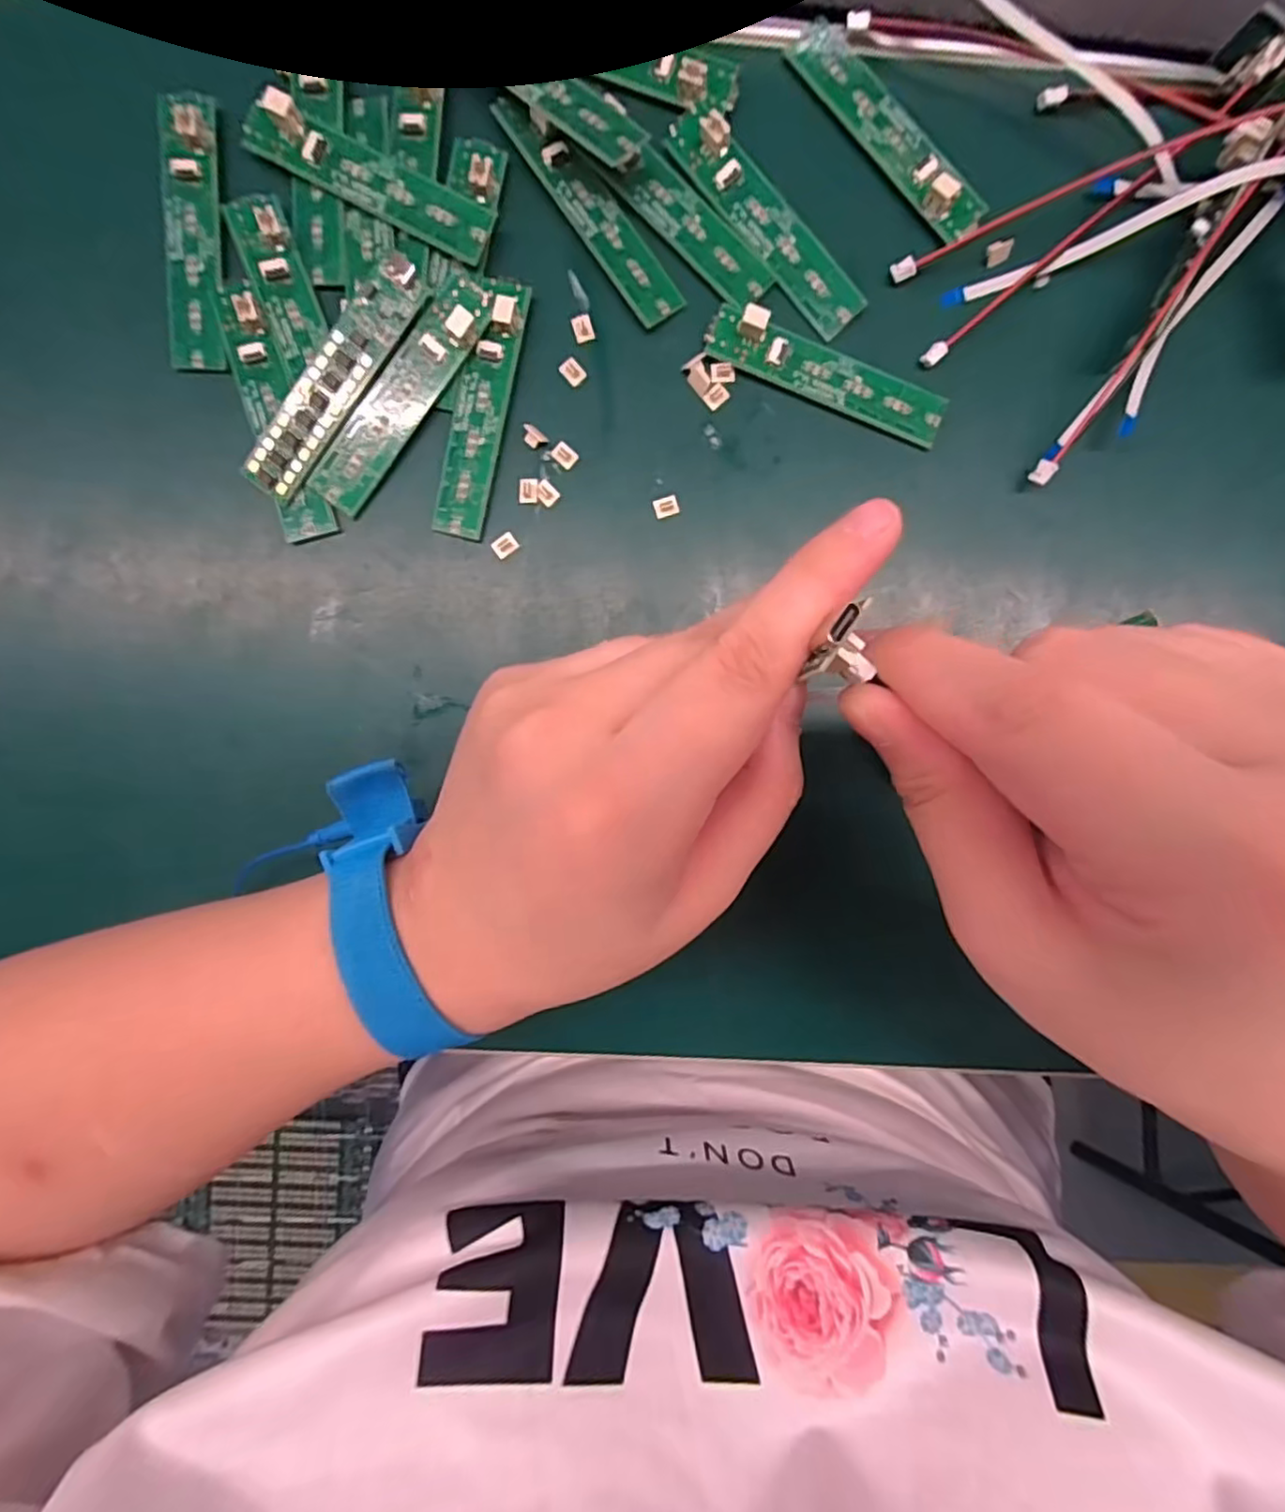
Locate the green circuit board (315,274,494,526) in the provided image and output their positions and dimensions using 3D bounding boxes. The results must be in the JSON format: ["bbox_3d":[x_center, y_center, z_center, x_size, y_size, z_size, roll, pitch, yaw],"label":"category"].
[{"bbox_3d":[-0.078,-0.118,0.208,0.019,0.009,0.084,35,98,-18],"label":"green circuit board"}]

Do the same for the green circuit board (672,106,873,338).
[{"bbox_3d":[0.041,-0.177,0.209,0.018,0.008,0.083,-44,94,2],"label":"green circuit board"}]

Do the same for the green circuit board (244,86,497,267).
[{"bbox_3d":[-0.087,-0.185,0.203,0.082,0.007,0.018,27,93,-4],"label":"green circuit board"}]

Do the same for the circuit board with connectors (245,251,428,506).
[{"bbox_3d":[-0.099,-0.121,0.204,0.017,0.004,0.082,38,99,-14],"label":"circuit board with connectors"}]

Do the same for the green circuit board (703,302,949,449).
[{"bbox_3d":[0.062,-0.128,0.213,0.084,0.010,0.018,20,93,-3],"label":"green circuit board"}]

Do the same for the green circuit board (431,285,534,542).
[{"bbox_3d":[-0.054,-0.115,0.210,0.018,0.009,0.083,13,94,-3],"label":"green circuit board"}]

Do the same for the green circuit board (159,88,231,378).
[{"bbox_3d":[-0.145,-0.168,0.204,0.018,0.007,0.081,2,94,-2],"label":"green circuit board"}]

